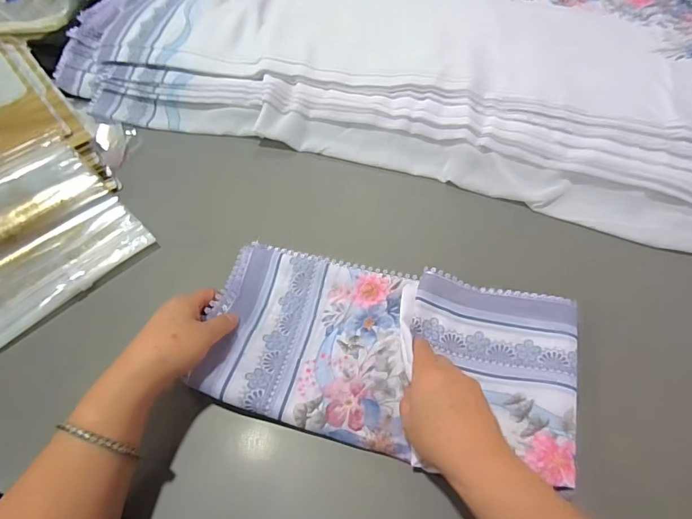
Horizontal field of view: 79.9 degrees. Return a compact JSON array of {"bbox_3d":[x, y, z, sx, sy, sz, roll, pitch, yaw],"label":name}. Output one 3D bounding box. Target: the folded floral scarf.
[{"bbox_3d":[0.043,0.087,0.411,0.352,0.035,0.189,13,58,7],"label":"folded floral scarf"}]

